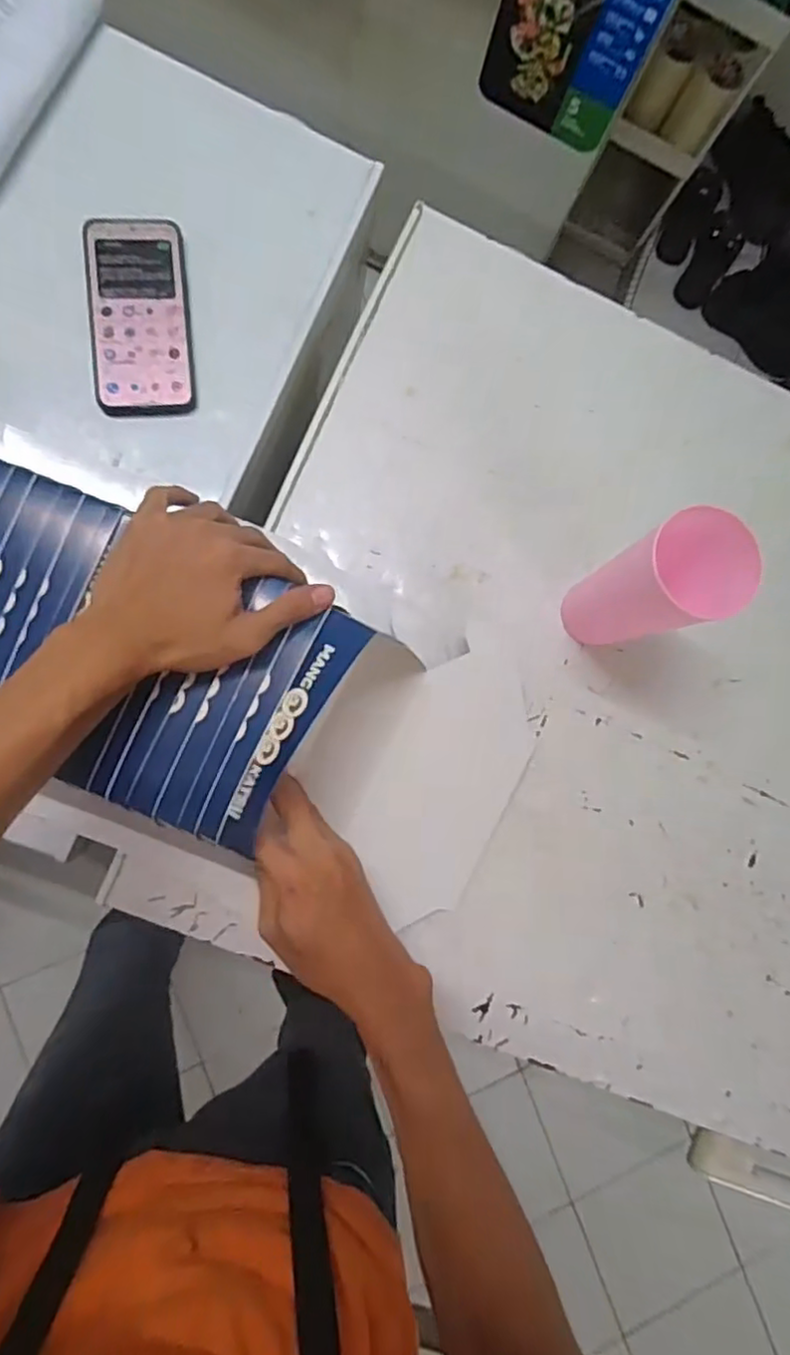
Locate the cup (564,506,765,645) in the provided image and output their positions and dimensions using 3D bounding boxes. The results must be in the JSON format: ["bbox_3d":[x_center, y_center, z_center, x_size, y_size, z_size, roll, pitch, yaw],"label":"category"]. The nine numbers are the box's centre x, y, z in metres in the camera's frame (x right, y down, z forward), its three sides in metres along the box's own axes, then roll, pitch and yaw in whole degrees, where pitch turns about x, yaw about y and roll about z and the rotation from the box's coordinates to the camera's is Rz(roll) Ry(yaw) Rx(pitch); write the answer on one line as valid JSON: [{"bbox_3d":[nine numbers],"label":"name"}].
[{"bbox_3d":[0.187,-0.068,0.486,0.065,0.177,0.070,1,85,-8],"label":"cup"}]

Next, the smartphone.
[{"bbox_3d":[-0.215,-0.303,0.536,0.078,0.014,0.163,-5,86,-8],"label":"smartphone"}]

